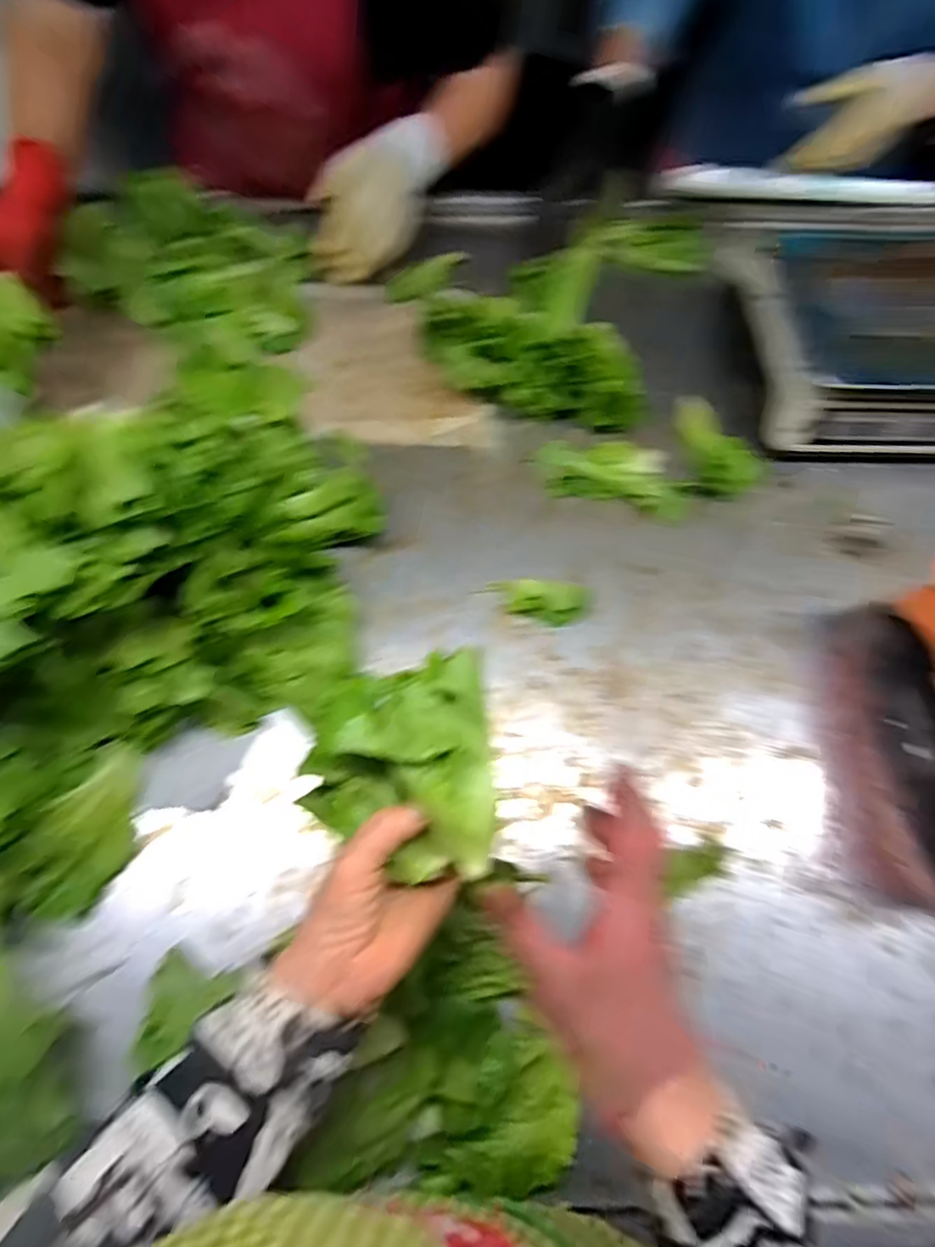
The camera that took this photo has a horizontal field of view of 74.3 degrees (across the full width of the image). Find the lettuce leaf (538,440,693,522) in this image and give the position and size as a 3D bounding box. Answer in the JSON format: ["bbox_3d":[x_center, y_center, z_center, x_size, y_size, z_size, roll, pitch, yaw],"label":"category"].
[{"bbox_3d":[0.157,-0.162,0.658,0.158,0.021,0.091,14,65,5],"label":"lettuce leaf"}]

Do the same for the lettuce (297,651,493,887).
[{"bbox_3d":[-0.039,0.081,0.366,0.106,0.050,0.125,2,66,-3],"label":"lettuce"}]

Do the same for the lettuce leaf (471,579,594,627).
[{"bbox_3d":[0.066,-0.023,0.587,0.100,0.018,0.039,10,65,3],"label":"lettuce leaf"}]

